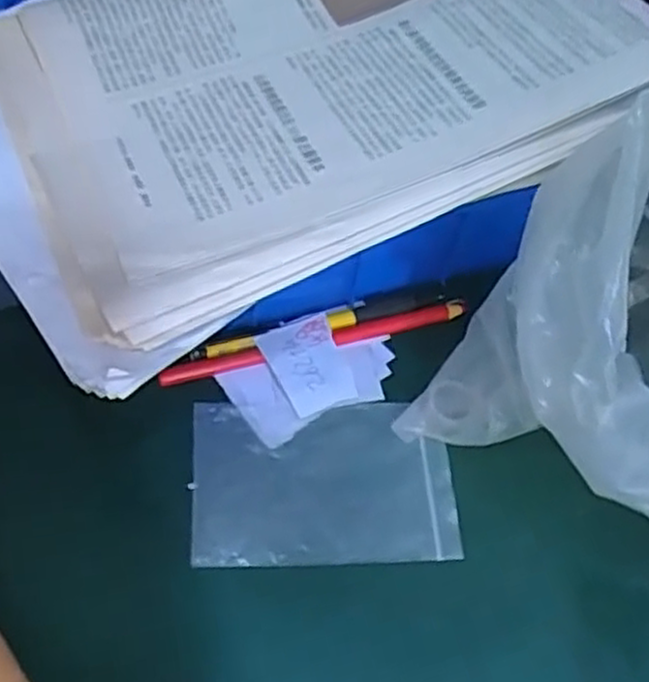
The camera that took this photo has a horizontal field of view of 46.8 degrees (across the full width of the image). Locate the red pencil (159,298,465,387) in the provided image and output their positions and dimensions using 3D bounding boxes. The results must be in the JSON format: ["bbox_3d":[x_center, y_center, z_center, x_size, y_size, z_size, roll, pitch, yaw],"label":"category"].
[{"bbox_3d":[-0.003,0.000,0.394,0.165,0.011,0.009,-13,61,-14],"label":"red pencil"}]

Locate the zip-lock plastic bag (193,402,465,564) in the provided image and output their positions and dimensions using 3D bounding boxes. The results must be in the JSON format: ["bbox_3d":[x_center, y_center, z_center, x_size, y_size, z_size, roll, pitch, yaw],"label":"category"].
[{"bbox_3d":[0.000,0.067,0.358,0.123,0.004,0.077,0,61,-7],"label":"zip-lock plastic bag"}]

